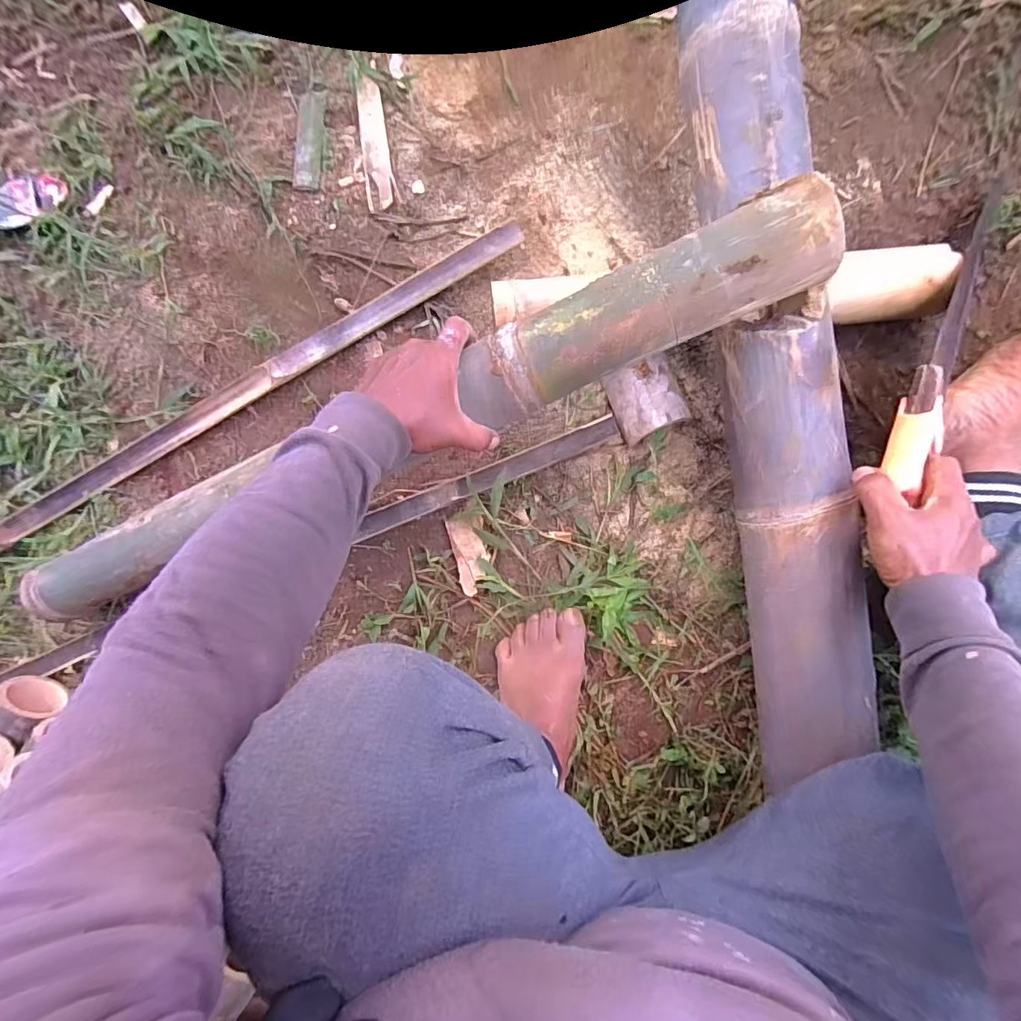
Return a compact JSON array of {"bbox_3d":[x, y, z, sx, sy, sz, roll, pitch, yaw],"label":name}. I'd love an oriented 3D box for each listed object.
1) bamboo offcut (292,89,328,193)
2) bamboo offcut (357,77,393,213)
[{"bbox_3d":[-0.275,-0.509,0.690,0.039,0.007,0.152,-1,85,8],"label":"bamboo offcut"},{"bbox_3d":[-0.184,-0.496,0.683,0.036,0.008,0.191,-9,84,7],"label":"bamboo offcut"}]

